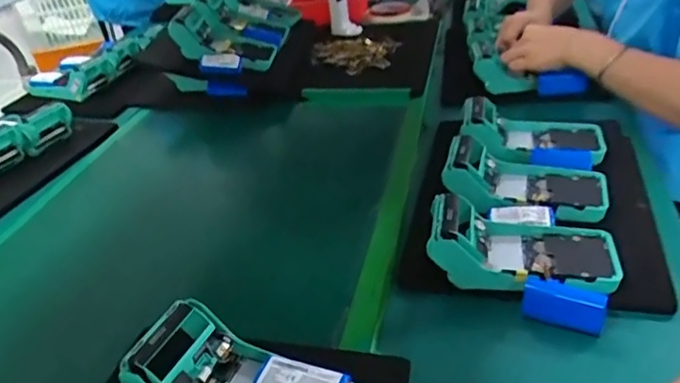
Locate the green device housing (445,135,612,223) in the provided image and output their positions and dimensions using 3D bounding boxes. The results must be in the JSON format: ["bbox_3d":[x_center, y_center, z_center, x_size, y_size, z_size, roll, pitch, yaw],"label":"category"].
[{"bbox_3d":[0.204,-0.018,0.610,0.167,0.064,0.085,3,34,15],"label":"green device housing"}]

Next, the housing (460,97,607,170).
[{"bbox_3d":[0.238,-0.070,0.677,0.172,0.067,0.115,-6,34,7],"label":"housing"}]

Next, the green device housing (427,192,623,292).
[{"bbox_3d":[0.172,0.053,0.525,0.167,0.076,0.090,3,34,16],"label":"green device housing"}]

